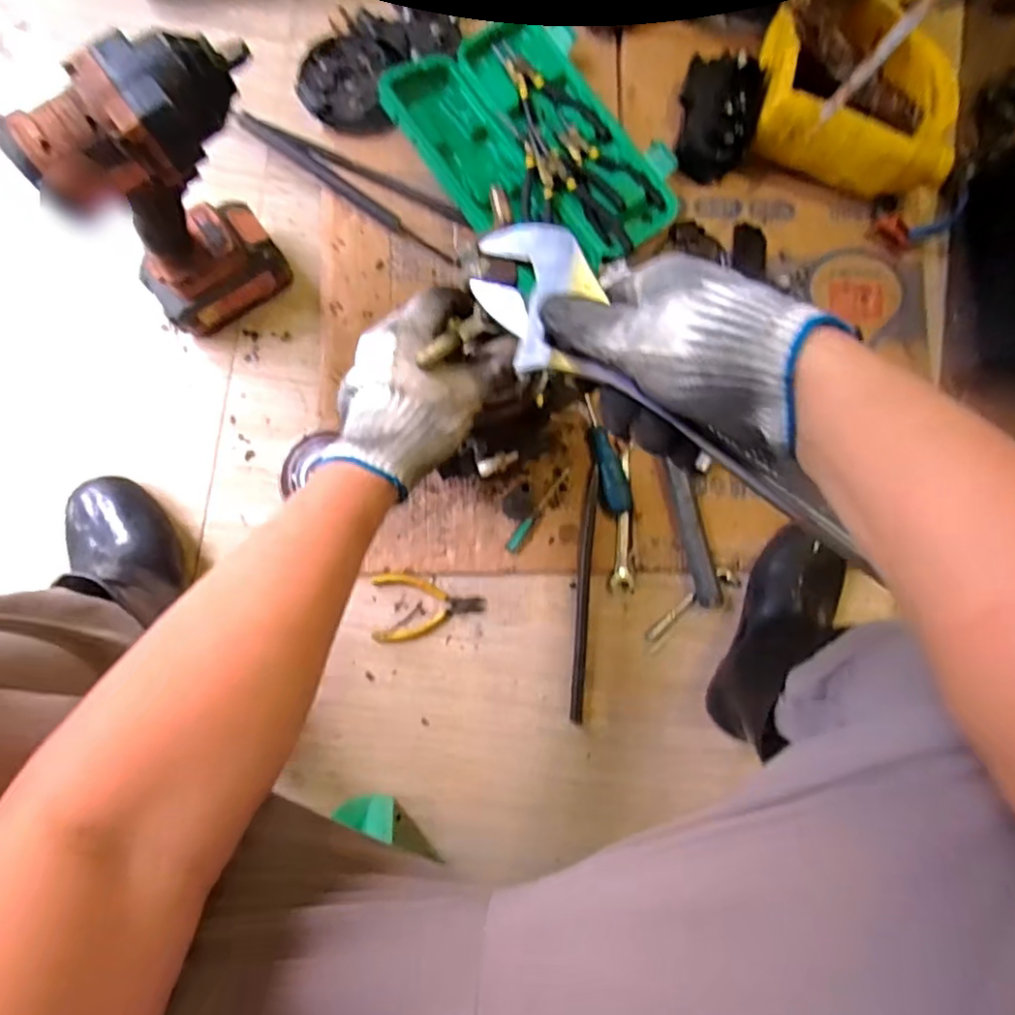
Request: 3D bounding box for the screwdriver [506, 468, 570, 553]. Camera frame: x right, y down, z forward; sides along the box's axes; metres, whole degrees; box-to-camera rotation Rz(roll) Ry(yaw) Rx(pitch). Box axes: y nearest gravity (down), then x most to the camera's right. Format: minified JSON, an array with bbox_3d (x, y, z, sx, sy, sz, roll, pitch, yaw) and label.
[{"bbox_3d":[0.032,0.002,0.676,0.011,0.017,0.106,36,86,-1],"label":"screwdriver"}]

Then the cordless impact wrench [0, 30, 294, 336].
[{"bbox_3d":[-0.265,-0.257,0.549,0.176,0.276,0.073,-42,90,-4],"label":"cordless impact wrench"}]

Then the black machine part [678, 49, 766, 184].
[{"bbox_3d":[0.224,-0.422,0.692,0.075,0.057,0.117,9,85,-4],"label":"black machine part"}]

